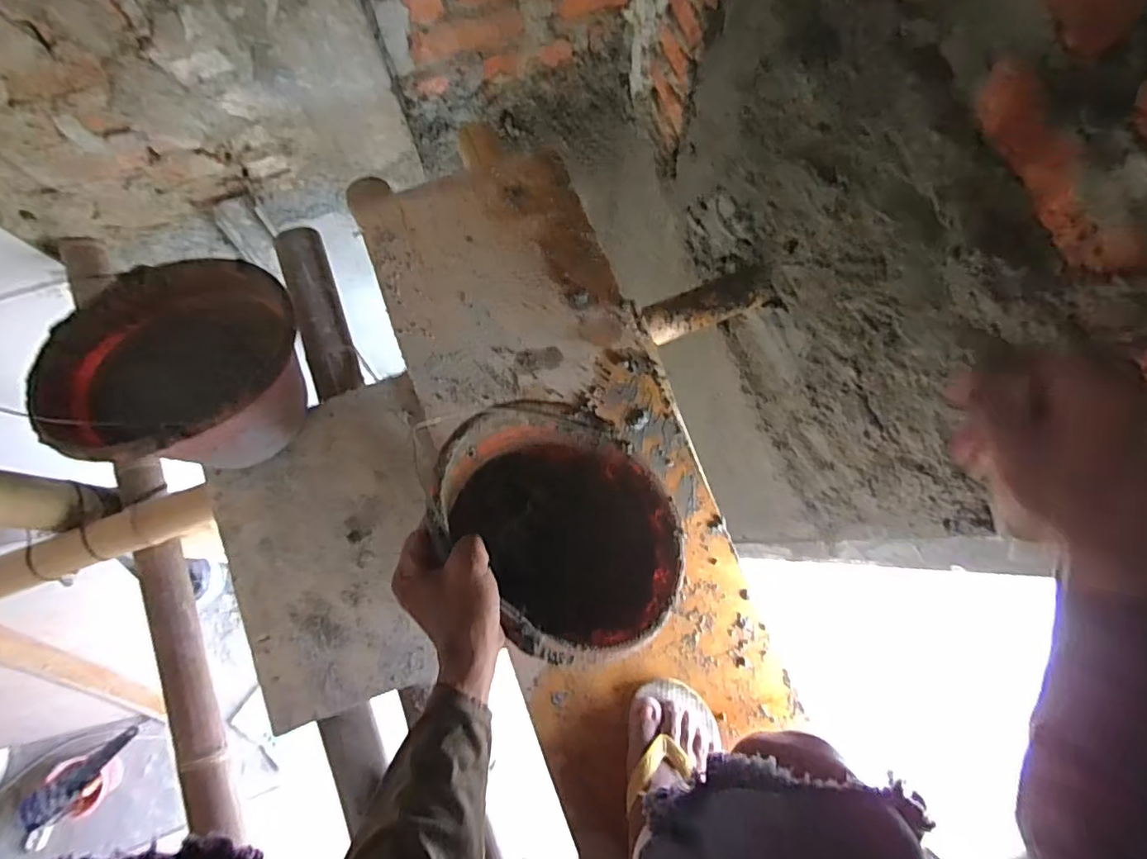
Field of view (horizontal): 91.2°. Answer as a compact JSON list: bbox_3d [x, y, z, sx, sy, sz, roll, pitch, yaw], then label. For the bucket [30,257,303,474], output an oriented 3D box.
[{"bbox_3d":[-0.425,-0.066,0.649,0.246,0.184,0.220,8,79,1],"label":"bucket"}]

